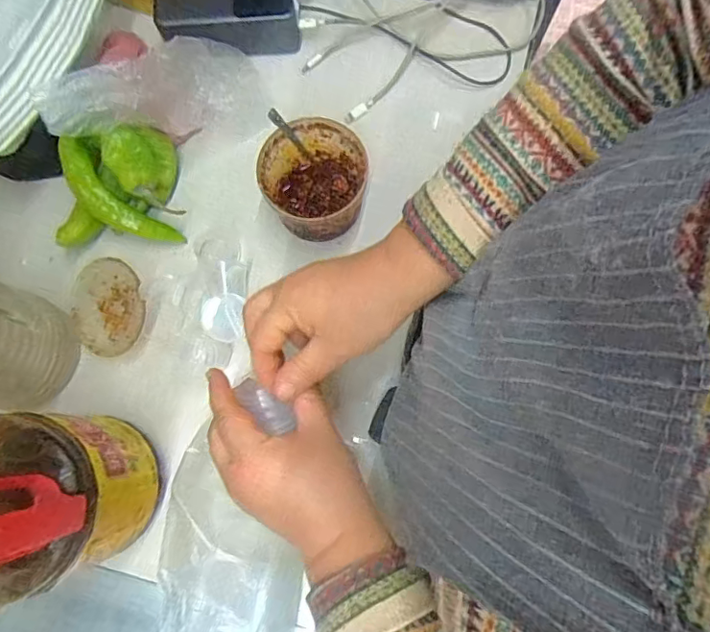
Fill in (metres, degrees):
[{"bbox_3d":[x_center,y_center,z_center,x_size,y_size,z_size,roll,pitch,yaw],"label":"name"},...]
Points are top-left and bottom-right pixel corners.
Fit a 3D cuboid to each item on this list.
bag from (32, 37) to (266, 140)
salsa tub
[{"bbox_3d":[-0.164,-0.194,0.455,0.193,0.072,0.080,-22,77,-35],"label":"bag"},{"bbox_3d":[-0.032,-0.117,0.466,0.084,0.069,0.081,0,78,1],"label":"salsa tub"}]

